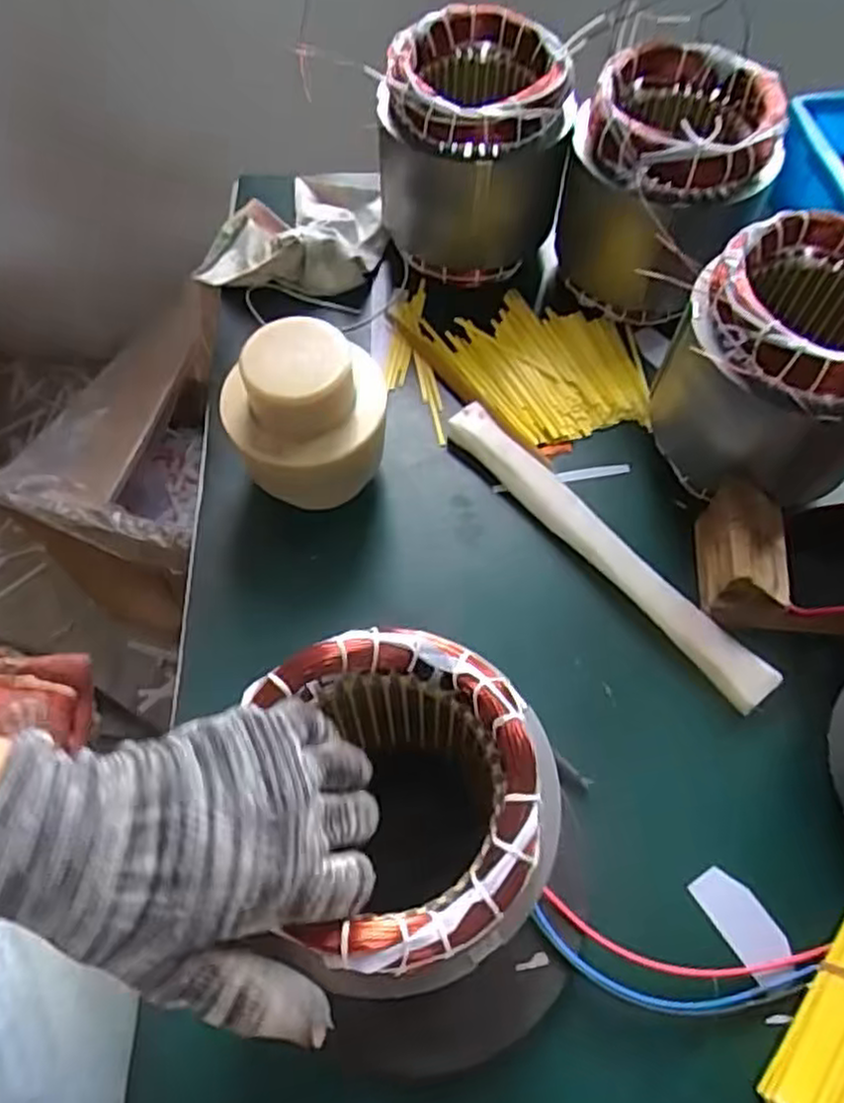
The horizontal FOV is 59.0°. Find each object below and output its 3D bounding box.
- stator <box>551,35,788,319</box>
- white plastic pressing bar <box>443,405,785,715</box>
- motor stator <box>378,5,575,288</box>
[{"bbox_3d":[0.199,-0.307,0.627,0.149,0.163,0.148,13,62,7],"label":"stator"},{"bbox_3d":[0.130,-0.007,0.548,0.036,0.018,0.300,-36,67,-17],"label":"white plastic pressing bar"},{"bbox_3d":[0.042,-0.347,0.654,0.155,0.161,0.137,-5,61,-2],"label":"motor stator"}]

